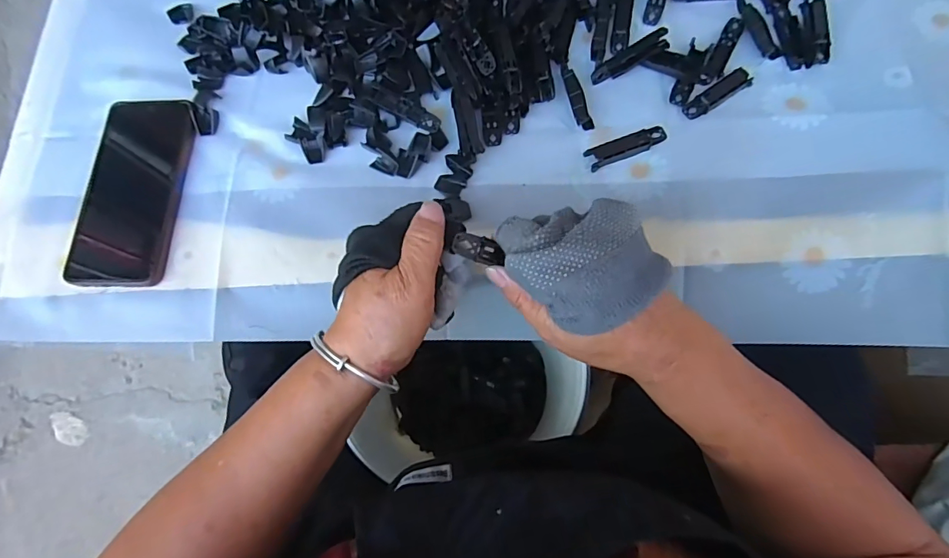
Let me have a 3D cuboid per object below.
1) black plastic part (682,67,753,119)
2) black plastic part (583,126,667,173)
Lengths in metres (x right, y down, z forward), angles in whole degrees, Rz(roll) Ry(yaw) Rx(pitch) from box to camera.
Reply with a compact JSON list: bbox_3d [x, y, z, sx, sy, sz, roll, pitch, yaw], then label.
[{"bbox_3d":[0.199,-0.152,0.387,0.066,0.006,0.016,-33,76,-9],"label":"black plastic part"},{"bbox_3d":[0.122,-0.107,0.381,0.064,0.009,0.020,-18,74,-5],"label":"black plastic part"}]

